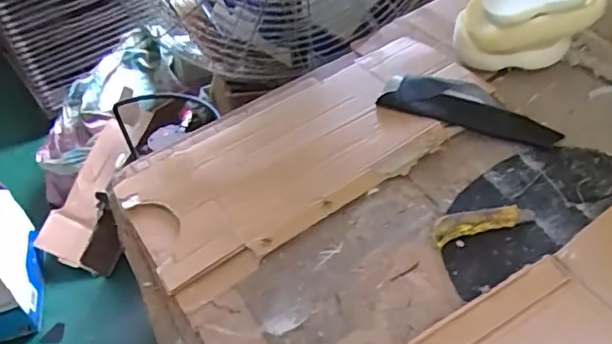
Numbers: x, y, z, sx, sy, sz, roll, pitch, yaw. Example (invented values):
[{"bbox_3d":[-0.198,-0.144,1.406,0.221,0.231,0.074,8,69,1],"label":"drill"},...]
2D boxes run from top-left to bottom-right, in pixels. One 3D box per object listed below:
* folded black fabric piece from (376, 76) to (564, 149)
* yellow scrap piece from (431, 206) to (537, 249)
[{"bbox_3d":[0.262,-0.103,0.923,0.284,0.046,0.081,13,52,21],"label":"folded black fabric piece"},{"bbox_3d":[0.240,0.069,0.788,0.142,0.014,0.043,-16,49,-8],"label":"yellow scrap piece"}]

